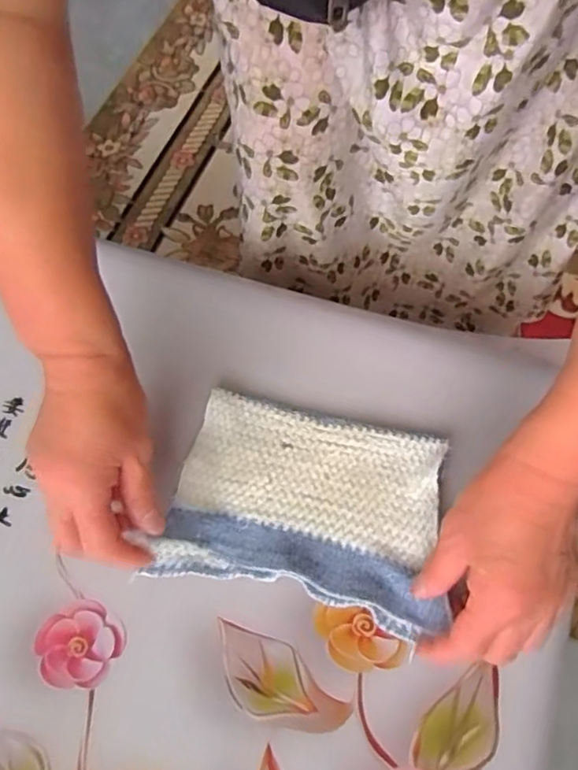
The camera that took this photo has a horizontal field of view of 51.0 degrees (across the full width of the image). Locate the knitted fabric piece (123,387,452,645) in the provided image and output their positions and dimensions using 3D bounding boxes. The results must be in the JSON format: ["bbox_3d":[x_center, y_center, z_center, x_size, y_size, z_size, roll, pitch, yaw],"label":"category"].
[{"bbox_3d":[0.013,0.080,0.413,0.183,0.012,0.128,12,65,8],"label":"knitted fabric piece"}]

